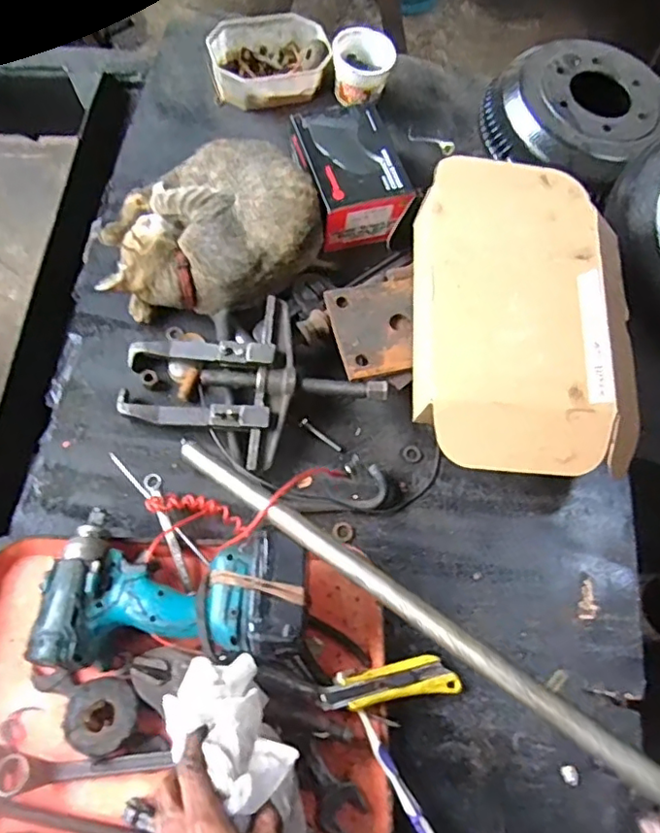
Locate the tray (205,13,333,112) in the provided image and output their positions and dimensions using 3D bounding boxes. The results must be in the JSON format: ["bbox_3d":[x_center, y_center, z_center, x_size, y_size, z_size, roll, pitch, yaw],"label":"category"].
[{"bbox_3d":[-0.093,-0.551,0.899,0.179,0.051,0.128,-16,72,-10],"label":"tray"}]

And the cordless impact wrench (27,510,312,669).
[{"bbox_3d":[-0.143,0.161,0.539,0.244,0.069,0.134,4,70,-3],"label":"cordless impact wrench"}]

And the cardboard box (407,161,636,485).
[{"bbox_3d":[0.228,-0.121,0.667,0.251,0.072,0.377,2,72,-1],"label":"cardboard box"}]

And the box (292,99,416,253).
[{"bbox_3d":[0.032,-0.339,0.810,0.135,0.073,0.195,-17,73,-10],"label":"box"}]

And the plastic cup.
[{"bbox_3d":[0.052,-0.537,0.891,0.095,0.063,0.088,4,70,-3],"label":"plastic cup"}]

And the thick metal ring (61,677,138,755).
[{"bbox_3d":[-0.212,0.277,0.536,0.060,0.016,0.062,1,70,-4],"label":"thick metal ring"}]

